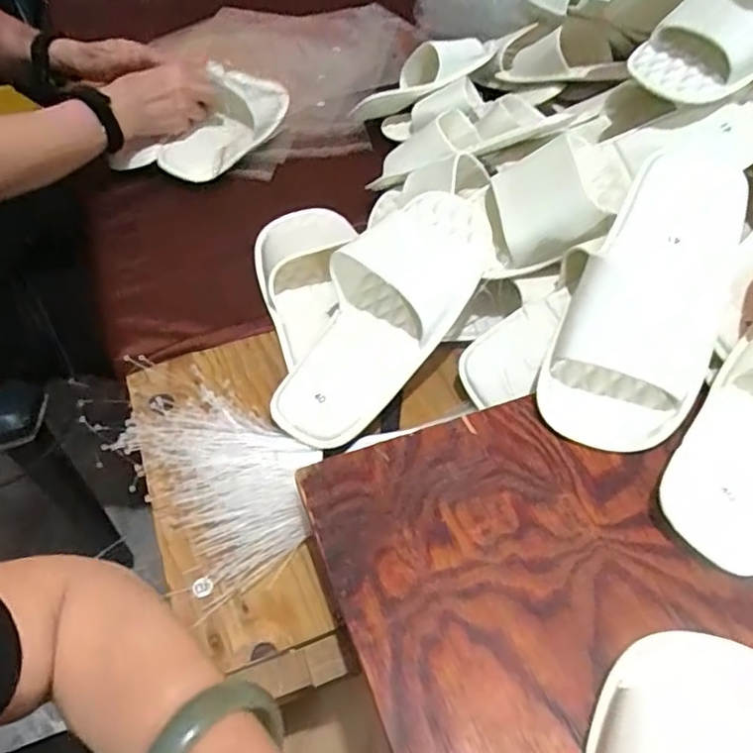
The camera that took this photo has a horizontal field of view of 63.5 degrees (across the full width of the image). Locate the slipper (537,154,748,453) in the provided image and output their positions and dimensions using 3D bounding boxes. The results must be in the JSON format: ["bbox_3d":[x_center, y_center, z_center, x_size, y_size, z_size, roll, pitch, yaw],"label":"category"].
[{"bbox_3d":[0.204,-0.066,0.438,0.102,0.055,0.253,24,75,20],"label":"slipper"}]

